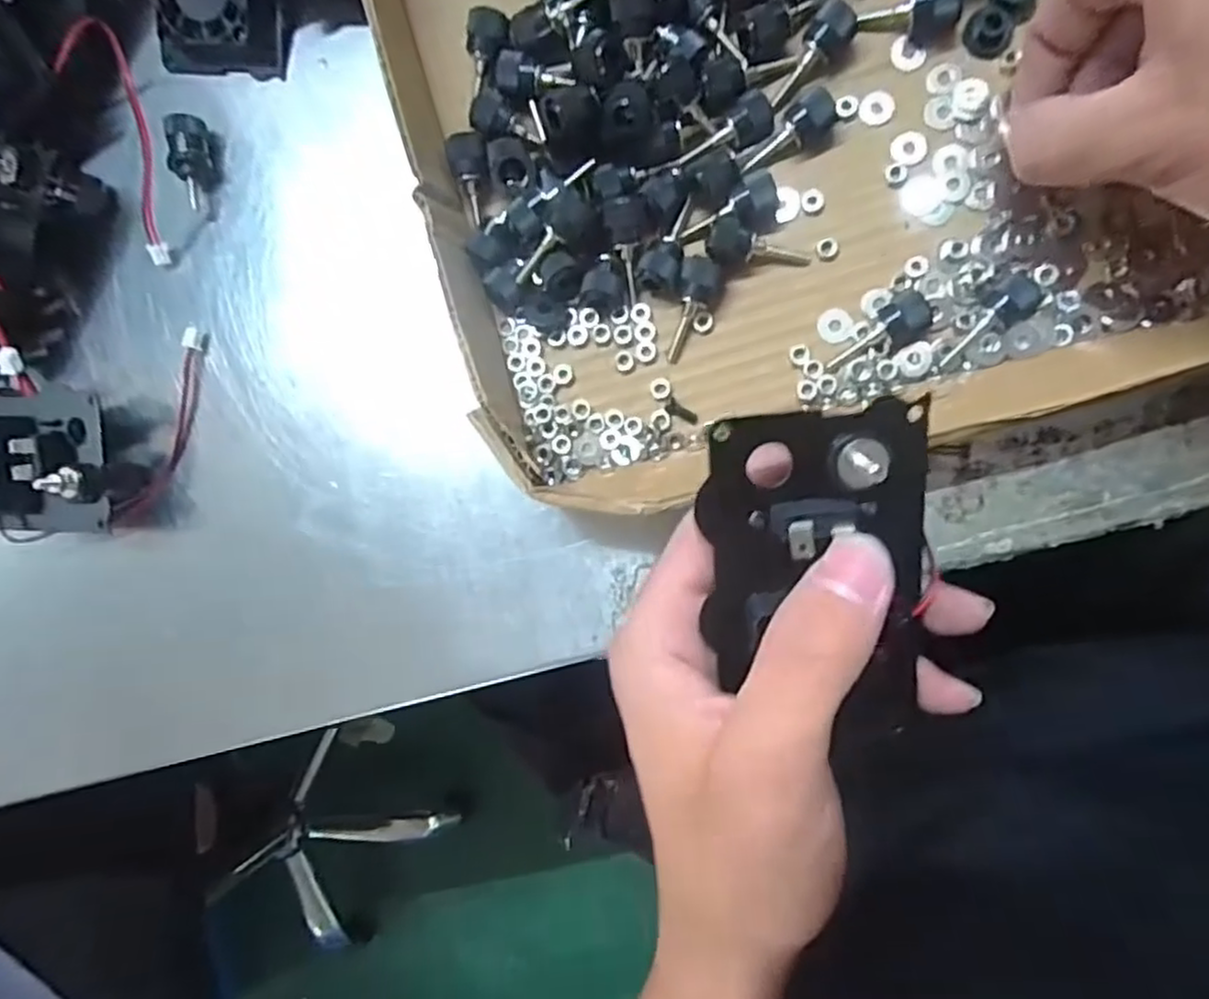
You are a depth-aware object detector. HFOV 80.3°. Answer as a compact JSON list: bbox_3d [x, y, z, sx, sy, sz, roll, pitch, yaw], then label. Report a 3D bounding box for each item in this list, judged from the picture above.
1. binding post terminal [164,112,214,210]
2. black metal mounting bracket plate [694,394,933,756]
[{"bbox_3d":[-0.159,-0.132,0.278,0.013,0.011,0.034,-9,89,8],"label":"binding post terminal"},{"bbox_3d":[0.055,0.022,0.181,0.056,0.011,0.088,-5,104,4],"label":"black metal mounting bracket plate"}]

